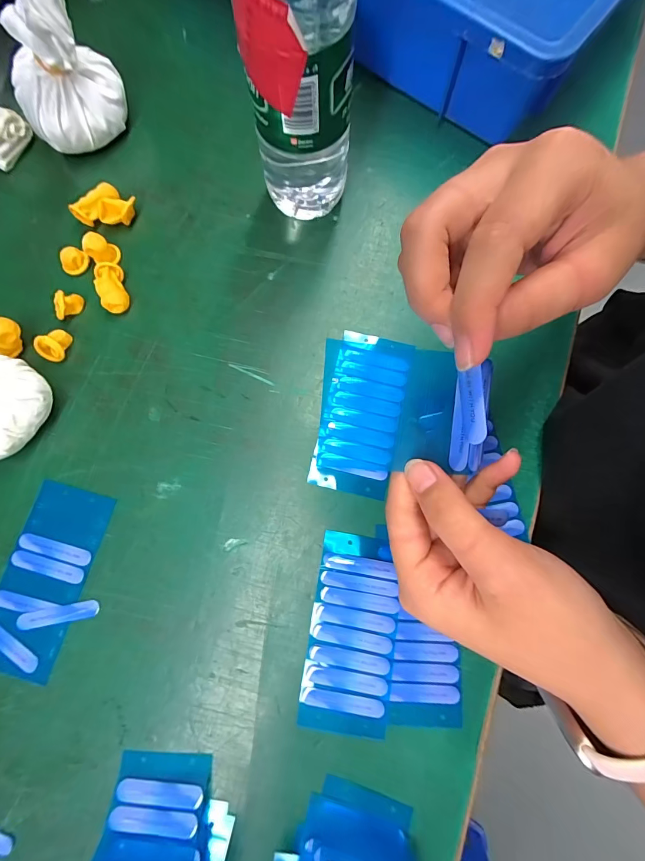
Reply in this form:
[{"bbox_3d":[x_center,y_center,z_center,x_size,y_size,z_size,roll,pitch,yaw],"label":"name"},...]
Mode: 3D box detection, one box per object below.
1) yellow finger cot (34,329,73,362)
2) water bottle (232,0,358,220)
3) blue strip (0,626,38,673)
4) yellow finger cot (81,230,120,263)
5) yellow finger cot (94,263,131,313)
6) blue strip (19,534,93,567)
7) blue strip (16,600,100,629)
[{"bbox_3d":[-0.199,-0.063,0.274,0.024,0.015,0.017,-44,82,-8],"label":"yellow finger cot"},{"bbox_3d":[-0.013,-0.215,0.196,0.061,0.226,0.055,-8,79,-2],"label":"water bottle"},{"bbox_3d":[-0.206,0.139,0.239,0.050,0.004,0.010,37,81,7],"label":"blue strip"},{"bbox_3d":[-0.172,-0.141,0.285,0.021,0.017,0.020,0,79,0],"label":"yellow finger cot"},{"bbox_3d":[-0.162,-0.109,0.283,0.019,0.014,0.037,-15,79,-3],"label":"yellow finger cot"},{"bbox_3d":[-0.183,0.081,0.251,0.050,0.004,0.011,16,79,3],"label":"blue strip"},{"bbox_3d":[-0.175,0.122,0.242,0.051,0.004,0.011,-11,79,-2],"label":"blue strip"}]

